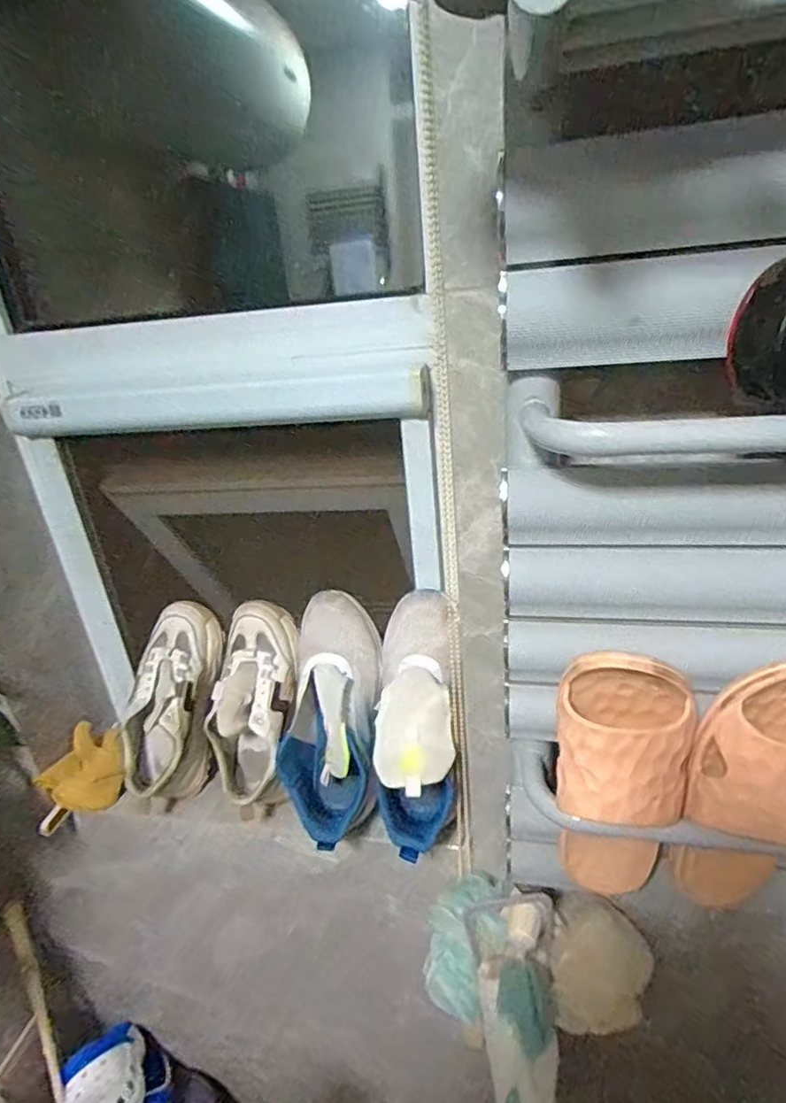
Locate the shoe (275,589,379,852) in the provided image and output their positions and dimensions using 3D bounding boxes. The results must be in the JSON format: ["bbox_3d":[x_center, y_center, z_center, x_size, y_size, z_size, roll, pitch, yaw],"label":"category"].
[{"bbox_3d":[-0.074,0.200,0.742,0.112,0.290,0.097,-1,-16,9],"label":"shoe"}]

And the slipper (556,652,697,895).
[{"bbox_3d":[0.178,0.196,0.473,0.094,0.244,0.077,9,29,28],"label":"slipper"}]

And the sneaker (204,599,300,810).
[{"bbox_3d":[-0.174,0.200,0.756,0.097,0.264,0.099,3,-4,17],"label":"sneaker"}]

